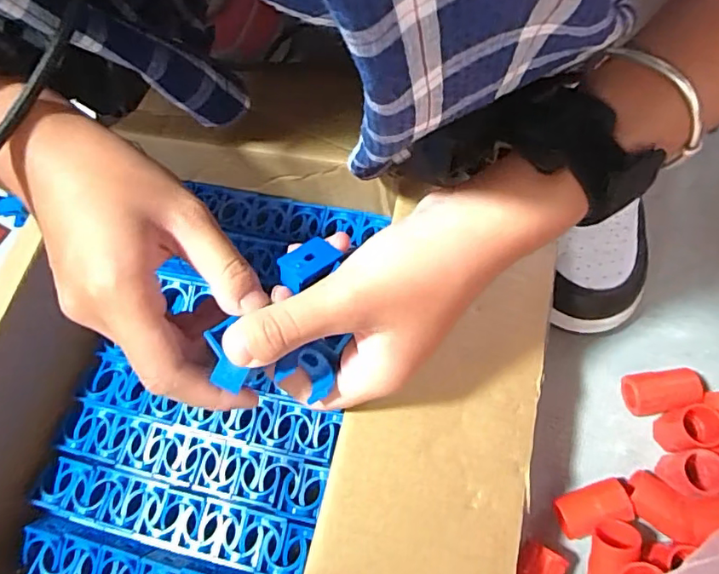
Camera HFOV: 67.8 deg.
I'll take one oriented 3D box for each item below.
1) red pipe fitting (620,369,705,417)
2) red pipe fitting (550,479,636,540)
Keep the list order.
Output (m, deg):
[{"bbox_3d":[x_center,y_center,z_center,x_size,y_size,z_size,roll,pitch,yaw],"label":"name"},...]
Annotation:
[{"bbox_3d":[0.182,0.063,0.325,0.037,0.024,0.024,-10,65,-5],"label":"red pipe fitting"},{"bbox_3d":[0.132,0.126,0.305,0.037,0.025,0.021,-16,66,-8],"label":"red pipe fitting"}]

